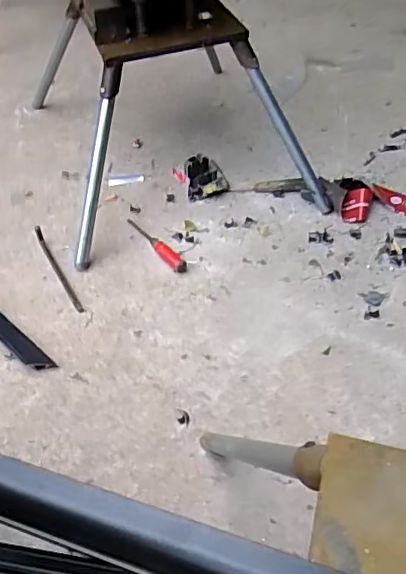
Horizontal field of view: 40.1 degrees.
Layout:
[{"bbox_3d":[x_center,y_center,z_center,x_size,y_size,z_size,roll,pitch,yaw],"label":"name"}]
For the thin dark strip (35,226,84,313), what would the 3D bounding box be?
[{"bbox_3d":[-0.280,-0.041,1.063,0.013,0.009,0.268,-22,48,-19],"label":"thin dark strip"}]

